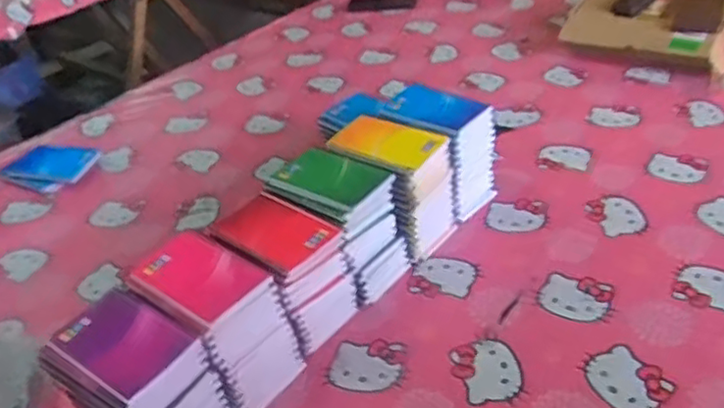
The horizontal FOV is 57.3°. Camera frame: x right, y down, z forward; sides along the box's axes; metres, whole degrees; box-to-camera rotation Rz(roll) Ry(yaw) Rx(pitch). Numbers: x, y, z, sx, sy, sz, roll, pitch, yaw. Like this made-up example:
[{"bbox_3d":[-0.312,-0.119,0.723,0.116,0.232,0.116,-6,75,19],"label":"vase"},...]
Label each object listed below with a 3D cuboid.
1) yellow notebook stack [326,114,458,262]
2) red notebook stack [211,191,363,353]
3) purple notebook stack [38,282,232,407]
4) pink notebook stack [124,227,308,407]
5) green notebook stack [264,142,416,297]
[{"bbox_3d":[0.033,-0.022,0.873,0.151,0.151,0.099,16,41,28],"label":"yellow notebook stack"},{"bbox_3d":[-0.087,0.082,0.760,0.127,0.137,0.101,21,43,33],"label":"red notebook stack"},{"bbox_3d":[-0.213,0.181,0.644,0.146,0.148,0.100,21,43,33],"label":"purple notebook stack"},{"bbox_3d":[-0.156,0.128,0.708,0.137,0.150,0.107,19,43,32],"label":"pink notebook stack"},{"bbox_3d":[-0.025,0.024,0.825,0.135,0.150,0.114,25,46,36],"label":"green notebook stack"}]

